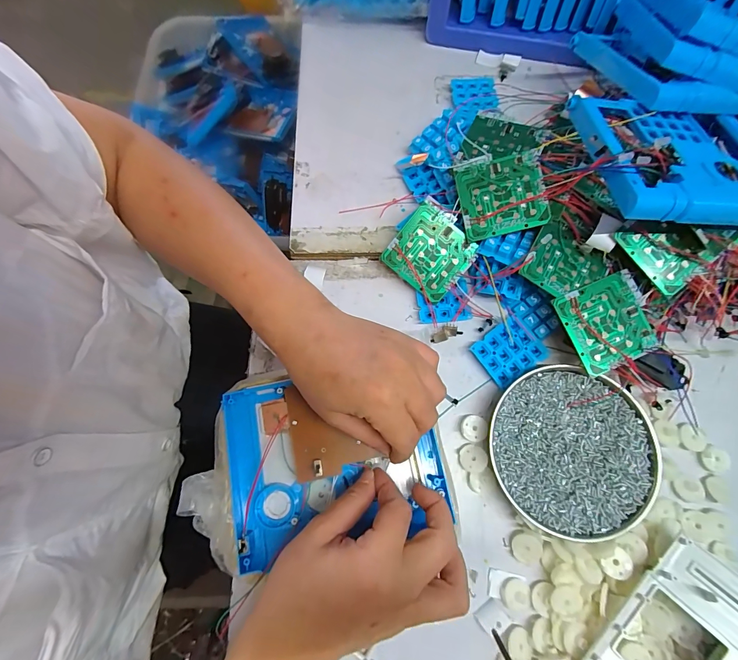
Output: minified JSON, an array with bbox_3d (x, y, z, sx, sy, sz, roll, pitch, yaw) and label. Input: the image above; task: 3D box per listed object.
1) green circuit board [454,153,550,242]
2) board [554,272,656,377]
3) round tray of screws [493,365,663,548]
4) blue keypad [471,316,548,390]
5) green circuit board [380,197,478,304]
[{"bbox_3d":[0.119,-0.122,0.316,0.070,0.005,0.069,-12,87,12],"label":"green circuit board"},{"bbox_3d":[0.205,-0.006,0.300,0.069,0.004,0.071,-22,82,-3],"label":"board"},{"bbox_3d":[0.174,0.101,0.300,0.130,0.021,0.132,6,75,3],"label":"round tray of screws"},{"bbox_3d":[0.132,0.021,0.332,0.056,0.008,0.050,-37,77,-8],"label":"blue keypad"},{"bbox_3d":[0.059,-0.074,0.335,0.071,0.004,0.072,39,100,1],"label":"green circuit board"}]

